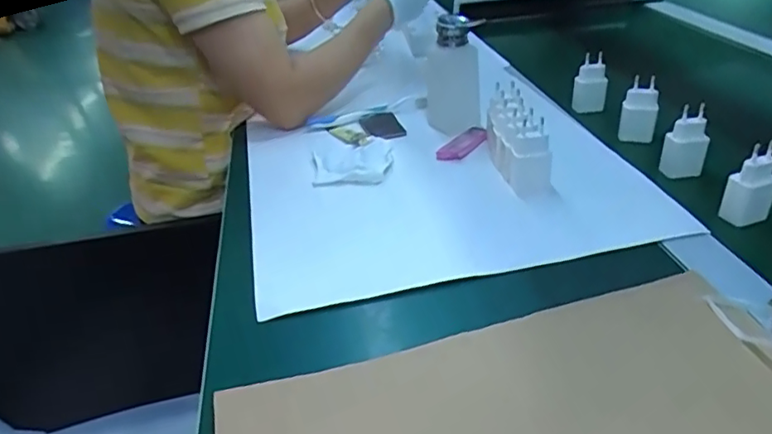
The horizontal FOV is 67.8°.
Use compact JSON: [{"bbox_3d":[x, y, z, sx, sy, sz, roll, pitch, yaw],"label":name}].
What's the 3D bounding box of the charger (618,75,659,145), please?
[{"bbox_3d":[0.318,-0.132,0.718,0.041,0.077,0.024,12,37,23],"label":"charger"}]

